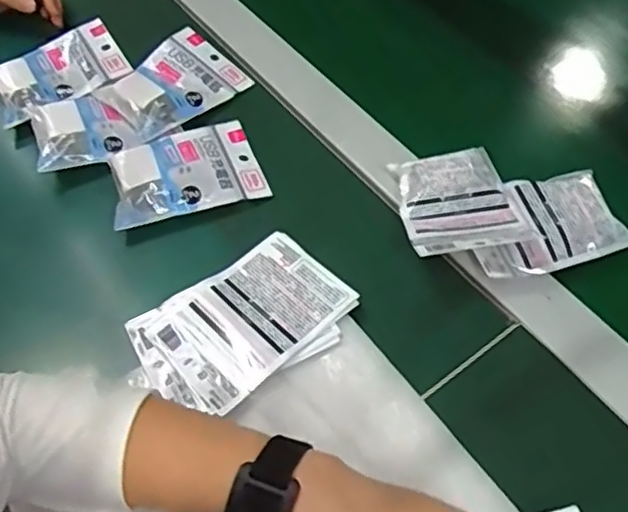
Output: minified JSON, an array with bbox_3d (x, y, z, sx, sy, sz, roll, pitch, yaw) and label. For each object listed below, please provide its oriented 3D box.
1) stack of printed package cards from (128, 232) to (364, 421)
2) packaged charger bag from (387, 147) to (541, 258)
[{"bbox_3d":[-0.057,0.053,0.515,0.166,0.014,0.108,-31,61,-17],"label":"stack of printed package cards"},{"bbox_3d":[0.121,-0.045,0.551,0.096,0.030,0.110,-9,57,-4],"label":"packaged charger bag"}]

